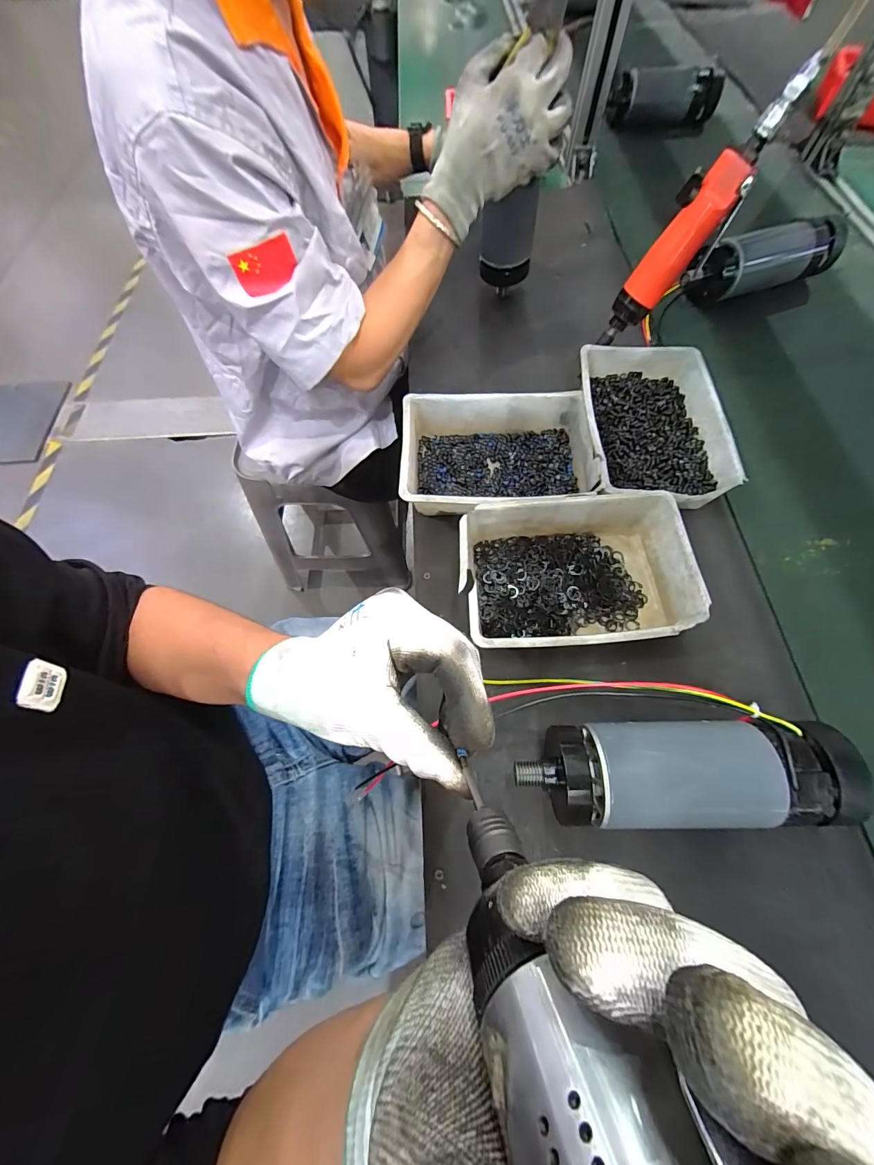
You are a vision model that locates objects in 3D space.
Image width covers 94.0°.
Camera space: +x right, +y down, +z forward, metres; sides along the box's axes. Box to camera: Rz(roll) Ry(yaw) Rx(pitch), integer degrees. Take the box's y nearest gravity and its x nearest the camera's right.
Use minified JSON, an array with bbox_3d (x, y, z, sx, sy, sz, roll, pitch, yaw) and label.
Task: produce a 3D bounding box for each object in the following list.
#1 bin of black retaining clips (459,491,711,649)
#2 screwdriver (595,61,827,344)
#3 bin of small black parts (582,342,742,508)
[{"bbox_3d":[0.126,-0.008,0.386,0.205,0.056,0.143,-2,66,-2],"label":"bin of black retaining clips"},{"bbox_3d":[0.252,-0.349,0.409,0.053,0.225,0.038,-10,64,-33],"label":"screwdriver"},{"bbox_3d":[0.238,-0.176,0.463,0.149,0.052,0.209,2,66,-1],"label":"bin of small black parts"}]

